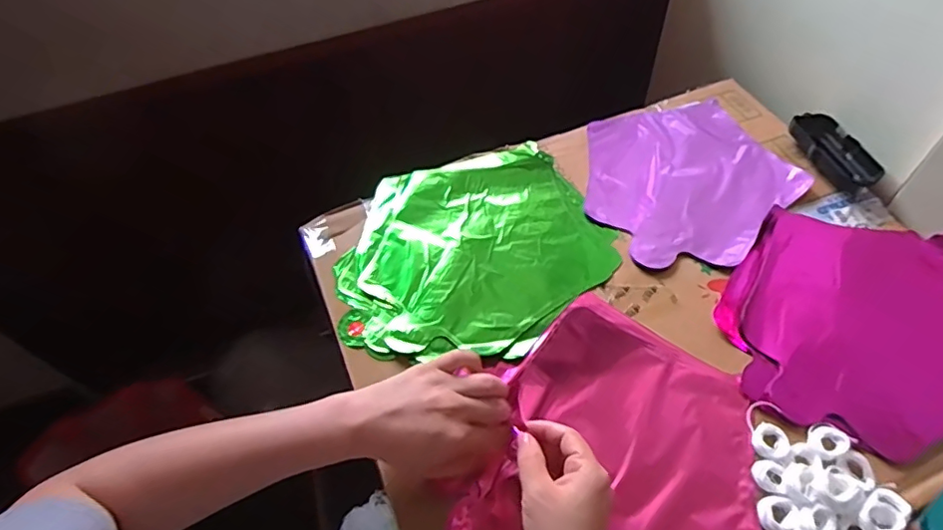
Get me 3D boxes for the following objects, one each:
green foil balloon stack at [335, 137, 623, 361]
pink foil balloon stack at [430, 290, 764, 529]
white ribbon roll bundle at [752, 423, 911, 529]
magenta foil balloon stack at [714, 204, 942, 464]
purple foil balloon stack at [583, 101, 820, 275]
[{"bbox_3d":[-0.001,-0.019,0.575,0.265,0.014,0.246,-12,55,-4],"label":"green foil balloon stack"},{"bbox_3d":[0.121,0.158,0.444,0.222,0.027,0.247,31,63,23],"label":"pink foil balloon stack"},{"bbox_3d":[0.273,0.170,0.429,0.102,0.020,0.097,5,55,8],"label":"white ribbon roll bundle"},{"bbox_3d":[0.358,0.053,0.514,0.245,0.025,0.230,9,56,11],"label":"magenta foil balloon stack"},{"bbox_3d":[0.231,-0.098,0.624,0.223,0.012,0.222,-25,57,-13],"label":"purple foil balloon stack"}]

